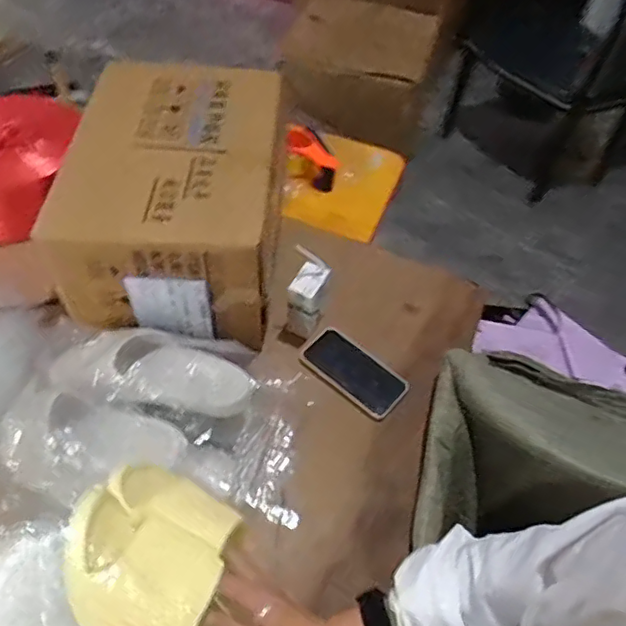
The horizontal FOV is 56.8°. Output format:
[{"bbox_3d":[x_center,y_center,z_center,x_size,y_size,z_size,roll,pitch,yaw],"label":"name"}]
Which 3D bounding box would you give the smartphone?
[{"bbox_3d":[0.063,0.090,0.893,0.164,0.013,0.089,34,57,20],"label":"smartphone"}]

